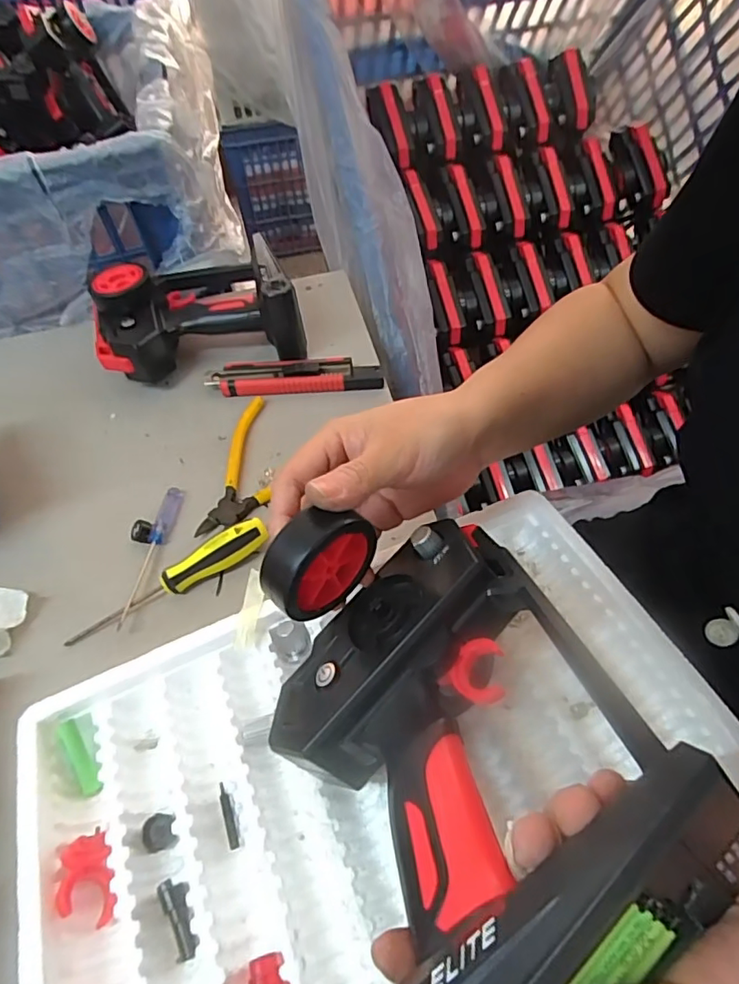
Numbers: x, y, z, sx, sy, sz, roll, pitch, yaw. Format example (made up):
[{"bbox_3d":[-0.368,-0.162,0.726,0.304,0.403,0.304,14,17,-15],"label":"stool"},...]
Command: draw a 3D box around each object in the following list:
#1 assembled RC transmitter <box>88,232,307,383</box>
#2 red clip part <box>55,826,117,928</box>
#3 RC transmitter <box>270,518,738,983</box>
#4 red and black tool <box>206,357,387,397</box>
[{"bbox_3d":[-0.172,-0.185,0.546,0.189,0.081,0.141,-14,52,-5],"label":"assembled RC transmitter"},{"bbox_3d":[-0.139,0.193,0.273,0.025,0.021,0.042,-25,54,-13],"label":"red clip part"},{"bbox_3d":[0.023,0.091,0.223,0.133,0.089,0.194,-21,53,-11],"label":"RC transmitter"},{"bbox_3d":[-0.070,-0.108,0.515,0.158,0.021,0.034,-5,52,2],"label":"red and black tool"}]

